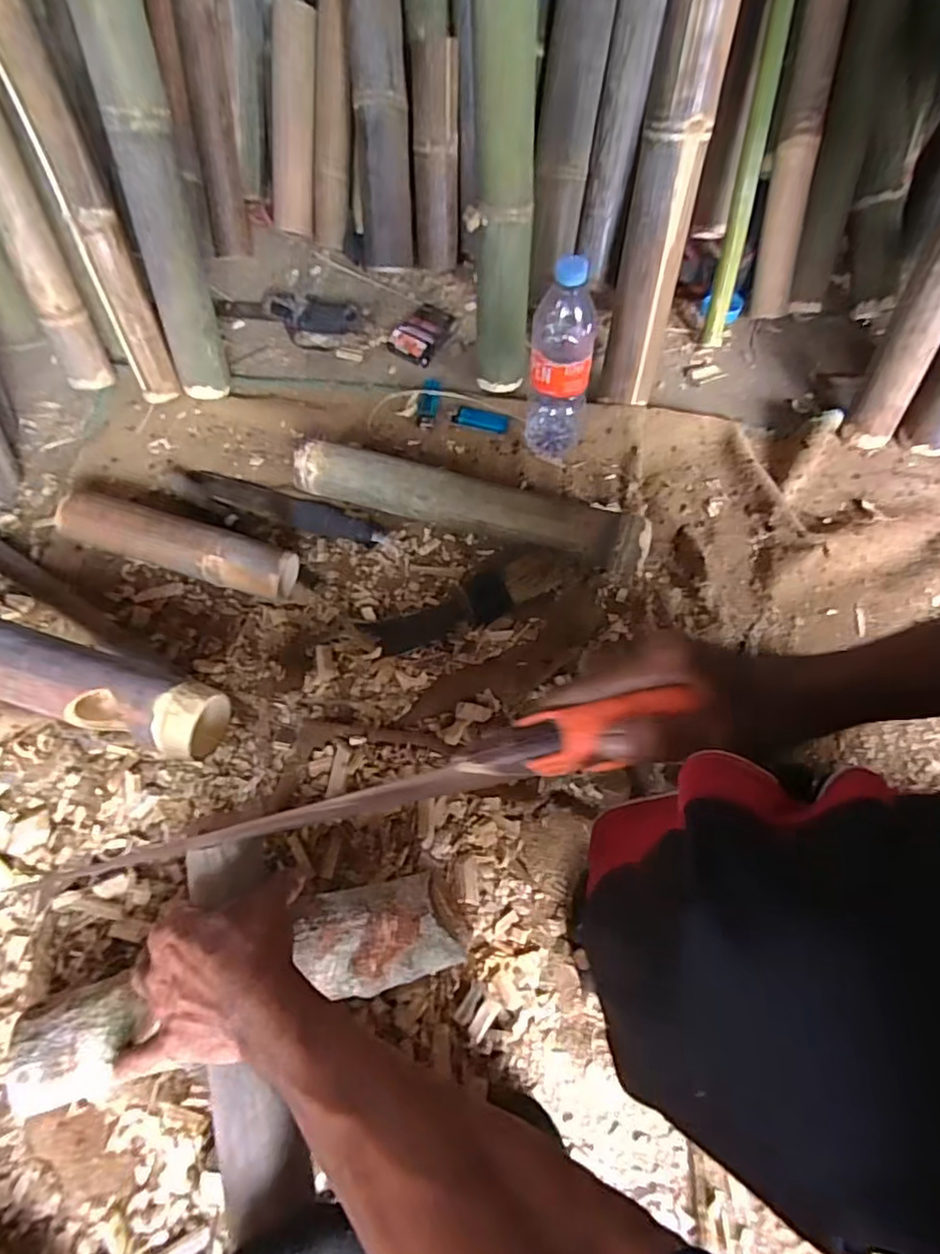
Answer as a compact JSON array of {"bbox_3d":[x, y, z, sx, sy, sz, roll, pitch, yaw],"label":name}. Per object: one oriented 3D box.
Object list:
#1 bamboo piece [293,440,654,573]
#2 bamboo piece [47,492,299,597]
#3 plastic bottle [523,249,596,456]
[{"bbox_3d":[0.000,-0.142,0.704,0.409,0.068,0.055,15,65,5],"label":"bamboo piece"},{"bbox_3d":[-0.317,-0.087,0.667,0.263,0.060,0.055,16,65,6],"label":"bamboo piece"},{"bbox_3d":[0.106,-0.305,0.692,0.074,0.231,0.082,12,64,4],"label":"plastic bottle"}]

